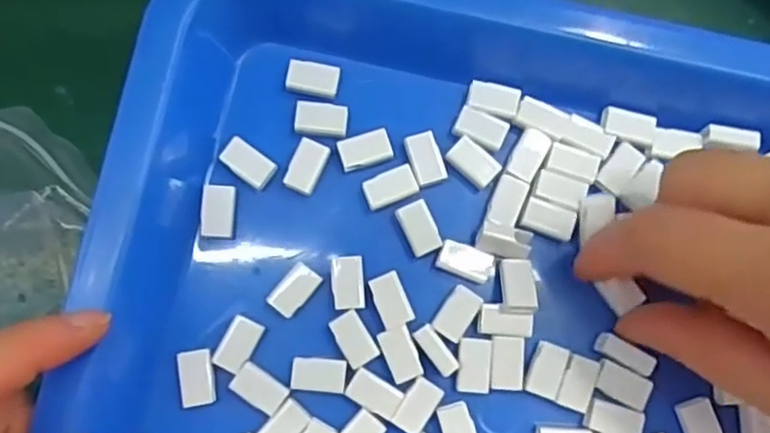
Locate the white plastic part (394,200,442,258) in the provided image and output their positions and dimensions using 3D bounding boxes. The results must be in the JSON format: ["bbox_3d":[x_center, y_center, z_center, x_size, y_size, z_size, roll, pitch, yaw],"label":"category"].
[{"bbox_3d":[0.012,0.004,0.231,0.011,0.004,0.018,-25,86,-5],"label":"white plastic part"}]

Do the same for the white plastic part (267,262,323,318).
[{"bbox_3d":[-0.030,0.024,0.225,0.010,0.004,0.017,40,84,2],"label":"white plastic part"}]

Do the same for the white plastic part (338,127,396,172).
[{"bbox_3d":[-0.006,-0.023,0.231,0.018,0.004,0.011,-19,85,-5],"label":"white plastic part"}]

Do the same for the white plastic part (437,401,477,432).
[{"bbox_3d":[0.024,0.070,0.221,0.011,0.004,0.018,-15,85,-4],"label":"white plastic part"}]

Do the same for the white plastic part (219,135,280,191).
[{"bbox_3d":[-0.046,-0.018,0.230,0.018,0.004,0.011,36,83,2],"label":"white plastic part"}]

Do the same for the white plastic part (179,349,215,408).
[{"bbox_3d":[-0.061,0.053,0.223,0.011,0.005,0.018,-5,84,-3],"label":"white plastic part"}]

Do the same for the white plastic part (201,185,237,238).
[{"bbox_3d":[-0.056,-0.002,0.229,0.011,0.004,0.018,2,84,-2],"label":"white plastic part"}]

